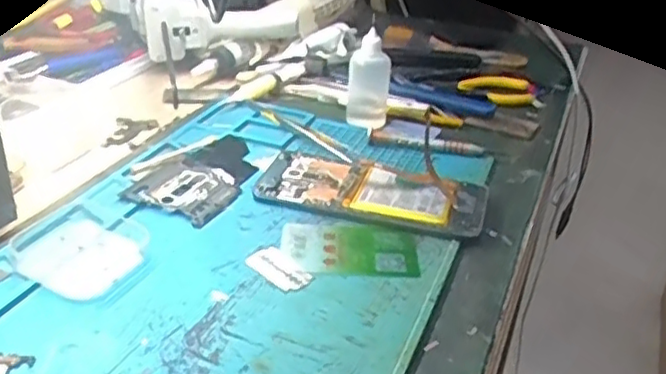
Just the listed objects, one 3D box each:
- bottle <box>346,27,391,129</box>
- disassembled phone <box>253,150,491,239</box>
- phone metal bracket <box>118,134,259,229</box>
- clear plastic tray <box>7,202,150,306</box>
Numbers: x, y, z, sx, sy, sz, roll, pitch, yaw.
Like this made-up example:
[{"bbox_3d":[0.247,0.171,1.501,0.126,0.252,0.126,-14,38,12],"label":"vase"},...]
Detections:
[{"bbox_3d":[0.032,-0.095,0.586,0.031,0.076,0.026,-6,31,-17],"label":"bottle"},{"bbox_3d":[0.027,0.002,0.483,0.159,0.014,0.075,13,31,15],"label":"disassembled phone"},{"bbox_3d":[-0.090,-0.011,0.496,0.069,0.005,0.117,17,32,21],"label":"phone metal bracket"},{"bbox_3d":[-0.150,0.037,0.407,0.080,0.010,0.071,16,32,20],"label":"clear plastic tray"}]

